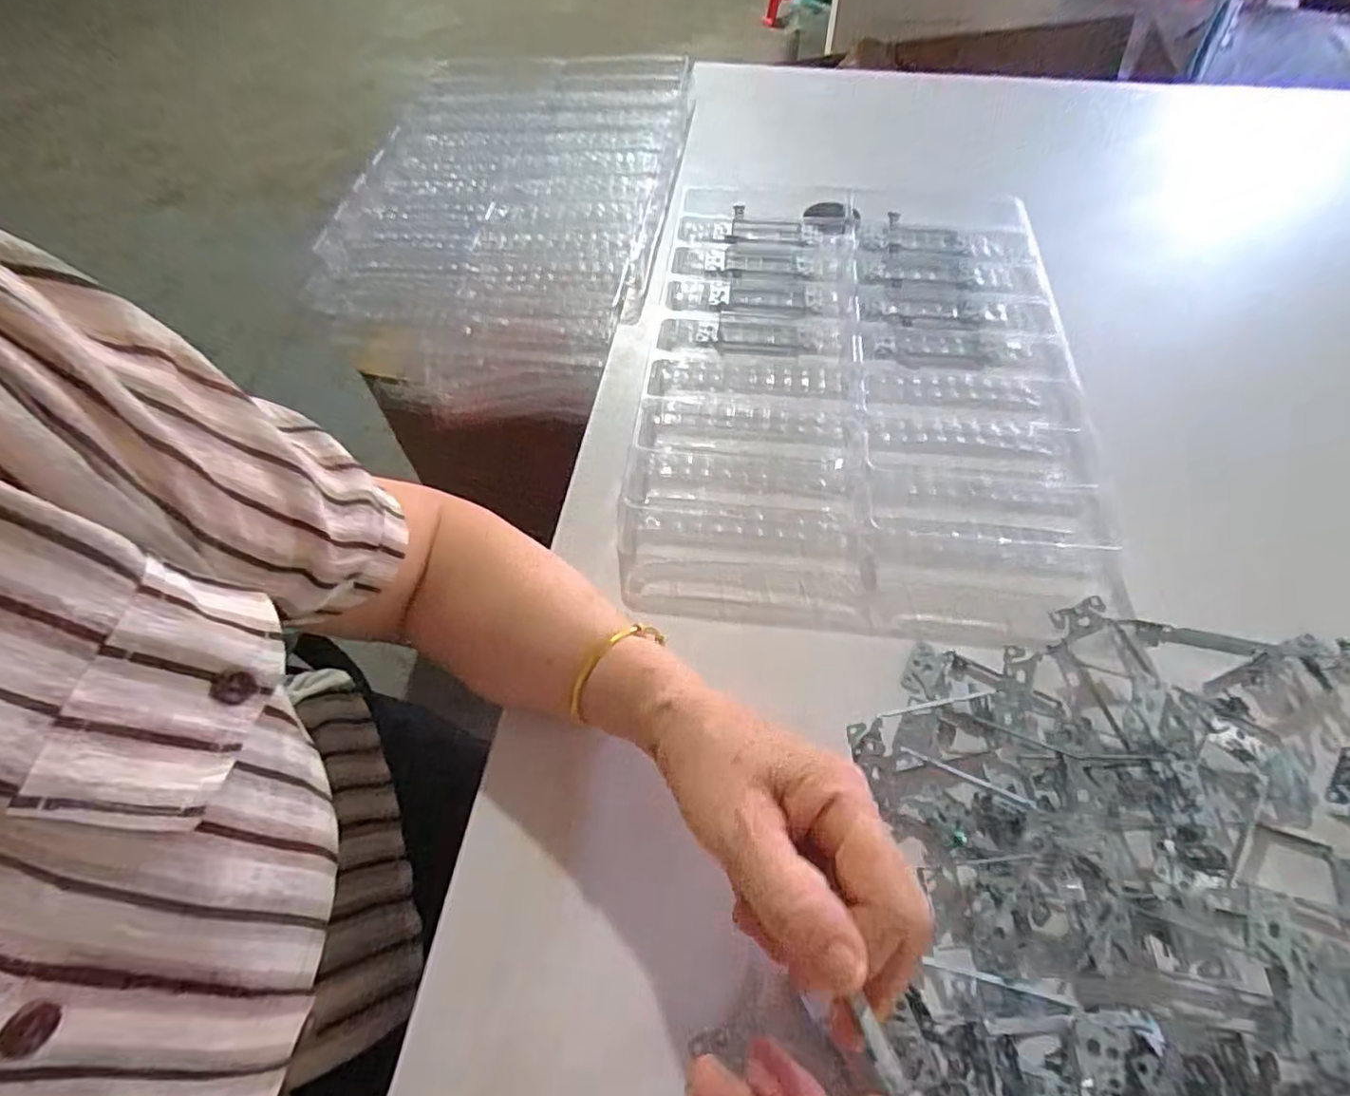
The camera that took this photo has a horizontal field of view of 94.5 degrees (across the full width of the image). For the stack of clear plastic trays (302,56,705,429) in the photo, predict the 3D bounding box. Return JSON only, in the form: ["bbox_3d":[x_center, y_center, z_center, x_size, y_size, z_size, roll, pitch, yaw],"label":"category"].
[{"bbox_3d":[-0.167,-0.378,0.745,0.352,0.190,0.408,10,58,8],"label":"stack of clear plastic trays"}]

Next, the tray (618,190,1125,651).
[{"bbox_3d":[0.151,-0.146,0.512,0.335,0.034,0.461,5,59,7],"label":"tray"}]

